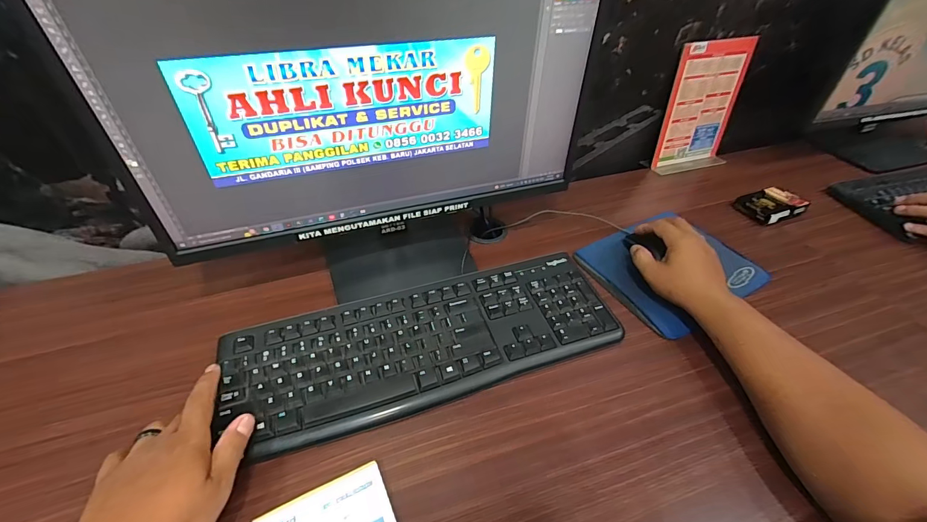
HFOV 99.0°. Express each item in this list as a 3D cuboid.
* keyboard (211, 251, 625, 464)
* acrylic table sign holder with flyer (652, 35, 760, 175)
[{"bbox_3d":[-0.038,0.087,0.451,0.422,0.019,0.147,-13,46,-14],"label":"keyboard"},{"bbox_3d":[0.429,-0.275,0.721,0.150,0.222,0.030,-12,36,-12],"label":"acrylic table sign holder with flyer"}]

